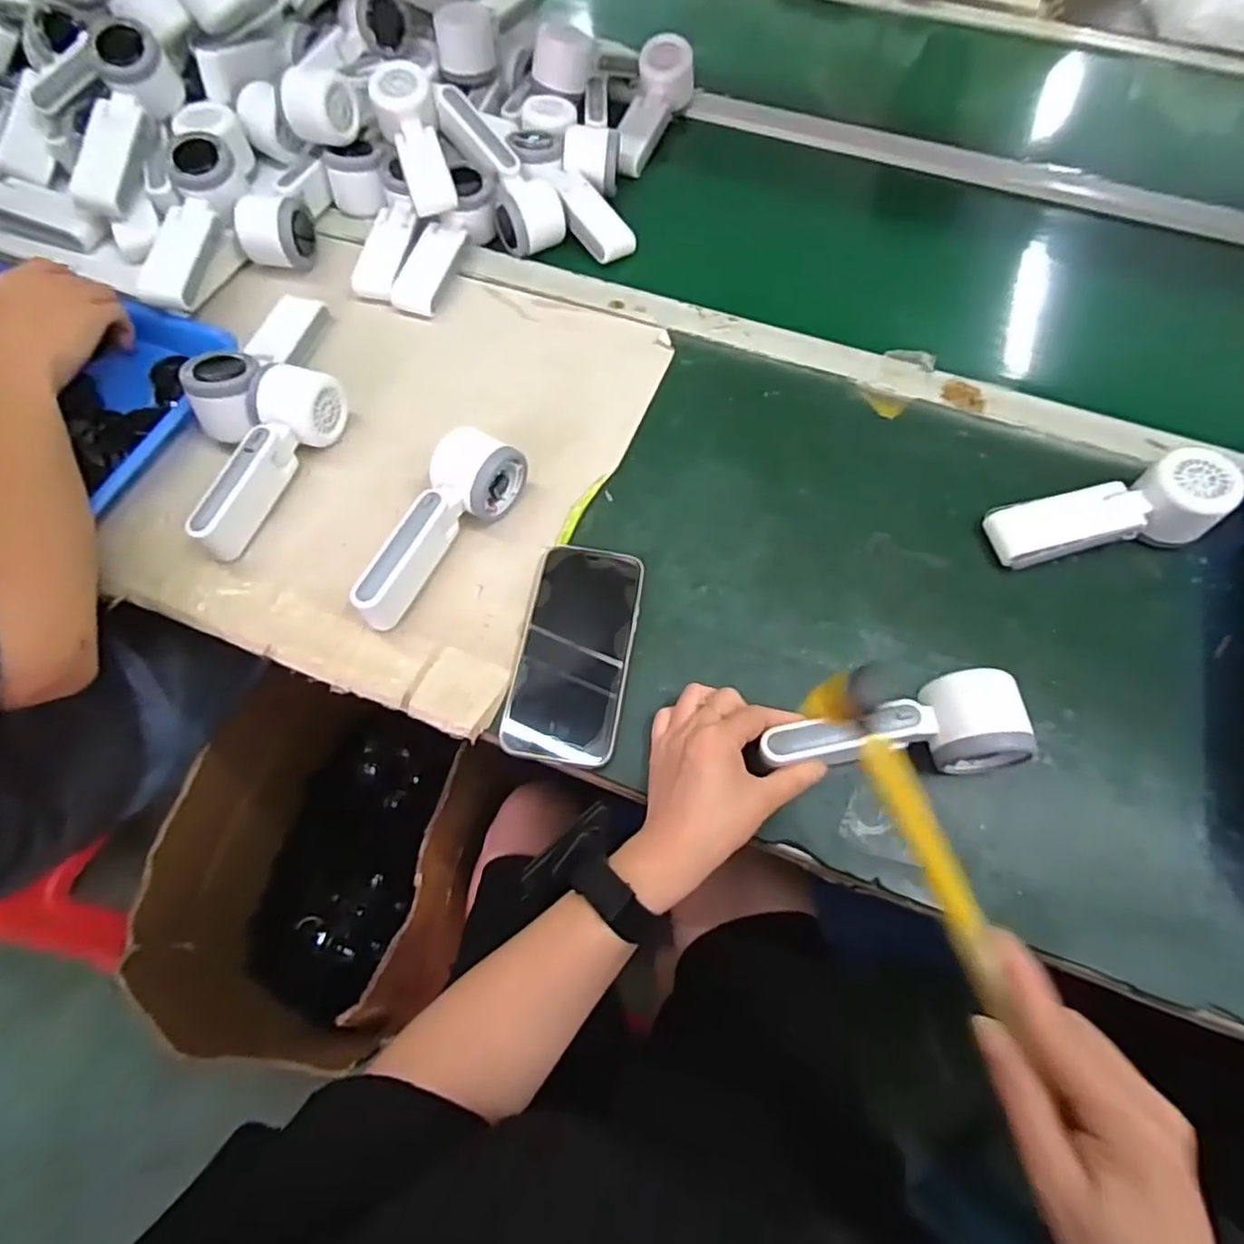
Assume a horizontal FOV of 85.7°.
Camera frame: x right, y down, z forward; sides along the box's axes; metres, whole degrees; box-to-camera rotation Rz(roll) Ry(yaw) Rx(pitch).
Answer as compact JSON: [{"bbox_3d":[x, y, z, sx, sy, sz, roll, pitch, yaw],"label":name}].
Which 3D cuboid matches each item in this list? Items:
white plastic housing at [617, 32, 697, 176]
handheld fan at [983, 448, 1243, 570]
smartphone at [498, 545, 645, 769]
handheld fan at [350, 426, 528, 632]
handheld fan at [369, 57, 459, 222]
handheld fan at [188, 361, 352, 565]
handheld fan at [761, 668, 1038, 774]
[{"bbox_3d":[0.031,-0.563,0.744,0.053,0.056,0.168,19,80,10],"label":"white plastic housing"},{"bbox_3d":[0.361,-0.081,0.498,0.157,0.055,0.057,-13,65,-5],"label":"handheld fan"},{"bbox_3d":[-0.033,0.020,0.475,0.078,0.011,0.158,8,65,5],"label":"smartphone"},{"bbox_3d":[-0.136,-0.067,0.494,0.053,0.050,0.163,24,68,12],"label":"handheld fan"},{"bbox_3d":[-0.193,-0.455,0.628,0.057,0.047,0.163,-16,64,-9],"label":"handheld fan"},{"bbox_3d":[-0.285,-0.130,0.521,0.054,0.055,0.159,24,68,12],"label":"handheld fan"},{"bbox_3d":[0.169,0.068,0.425,0.160,0.045,0.054,-6,65,-2],"label":"handheld fan"}]

